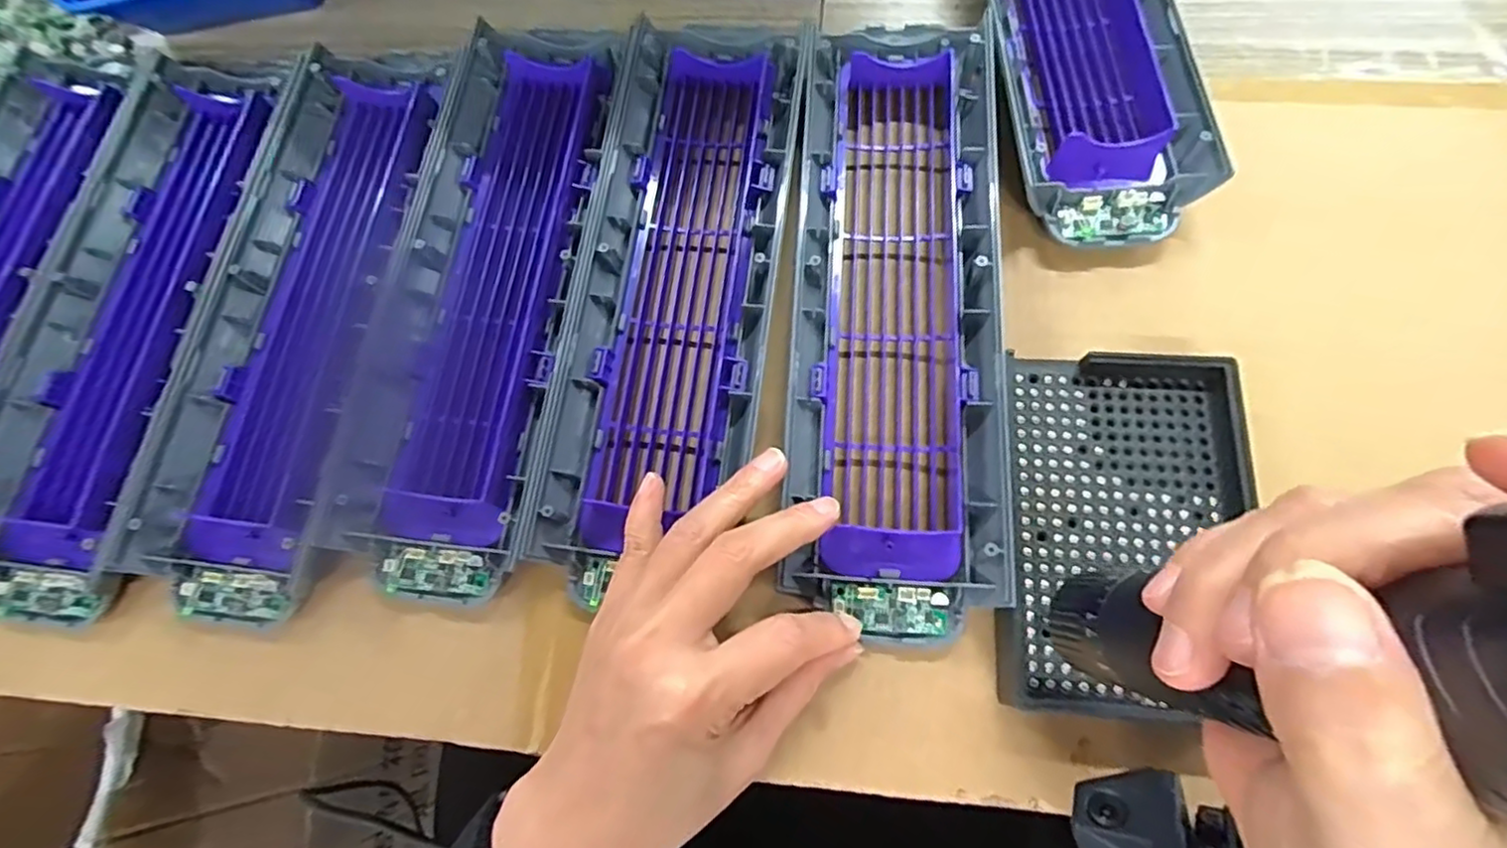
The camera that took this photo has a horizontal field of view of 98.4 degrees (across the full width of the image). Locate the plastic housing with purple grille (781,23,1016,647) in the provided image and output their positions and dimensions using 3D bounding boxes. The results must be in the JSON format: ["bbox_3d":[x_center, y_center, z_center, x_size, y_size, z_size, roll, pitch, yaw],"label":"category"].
[{"bbox_3d":[0.064,-0.059,0.282,0.084,0.030,0.283,2,74,4],"label":"plastic housing with purple grille"}]

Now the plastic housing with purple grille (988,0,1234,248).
[{"bbox_3d":[0.154,-0.210,0.323,0.085,0.028,0.266,-3,72,3],"label":"plastic housing with purple grille"}]

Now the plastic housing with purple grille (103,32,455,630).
[{"bbox_3d":[-0.204,-0.059,0.298,0.079,0.028,0.279,4,73,6],"label":"plastic housing with purple grille"}]

